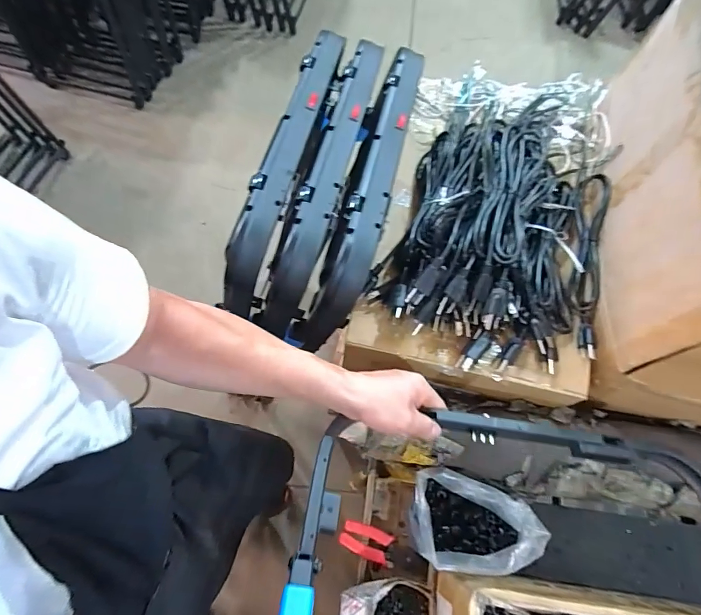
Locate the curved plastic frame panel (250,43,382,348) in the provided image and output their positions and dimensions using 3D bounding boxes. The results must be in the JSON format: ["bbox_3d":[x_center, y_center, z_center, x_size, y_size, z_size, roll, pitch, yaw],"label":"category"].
[{"bbox_3d":[-0.037,-0.196,0.620,0.081,0.144,0.453,17,82,4],"label":"curved plastic frame panel"}]

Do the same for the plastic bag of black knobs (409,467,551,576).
[{"bbox_3d":[0.183,0.327,0.647,0.174,0.110,0.125,8,67,0],"label":"plastic bag of black knobs"}]

